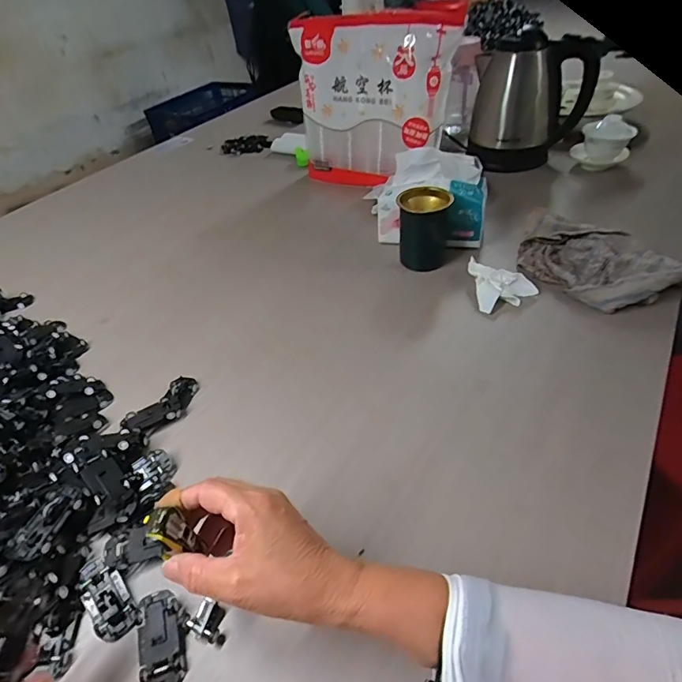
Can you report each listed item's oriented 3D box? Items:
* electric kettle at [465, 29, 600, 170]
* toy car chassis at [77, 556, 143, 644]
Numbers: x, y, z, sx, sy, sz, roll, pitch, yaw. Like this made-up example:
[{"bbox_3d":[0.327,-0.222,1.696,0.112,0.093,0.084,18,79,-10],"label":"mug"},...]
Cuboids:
[{"bbox_3d":[0.364,-0.457,0.873,0.207,0.211,0.158,13,46,22],"label":"electric kettle"},{"bbox_3d":[-0.192,0.209,0.366,0.076,0.010,0.032,30,54,35],"label":"toy car chassis"}]

